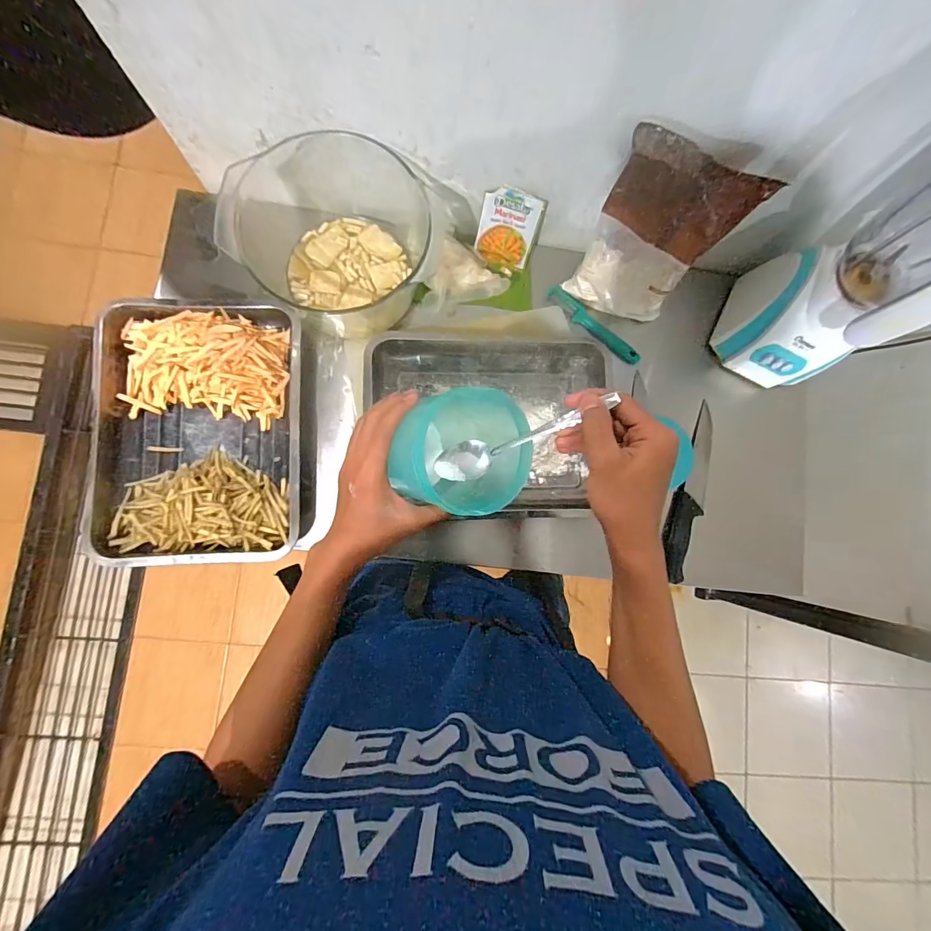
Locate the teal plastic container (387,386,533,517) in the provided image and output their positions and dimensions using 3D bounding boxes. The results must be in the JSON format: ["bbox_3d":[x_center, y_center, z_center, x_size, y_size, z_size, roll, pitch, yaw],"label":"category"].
[{"bbox_3d":[-0.004,-0.009,0.419,0.123,0.089,0.104,16,83,-5],"label":"teal plastic container"}]

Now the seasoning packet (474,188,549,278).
[{"bbox_3d":[0.063,-0.339,0.621,0.086,0.115,0.017,13,57,-3],"label":"seasoning packet"}]

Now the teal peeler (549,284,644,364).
[{"bbox_3d":[0.198,-0.215,0.665,0.173,0.020,0.028,42,82,-1],"label":"teal peeler"}]

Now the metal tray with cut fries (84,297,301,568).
[{"bbox_3d":[-0.355,-0.048,0.580,0.260,0.049,0.347,-2,85,-7],"label":"metal tray with cut fries"}]

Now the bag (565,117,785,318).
[{"bbox_3d":[0.237,-0.286,0.552,0.155,0.224,0.082,26,82,-3],"label":"bag"}]

